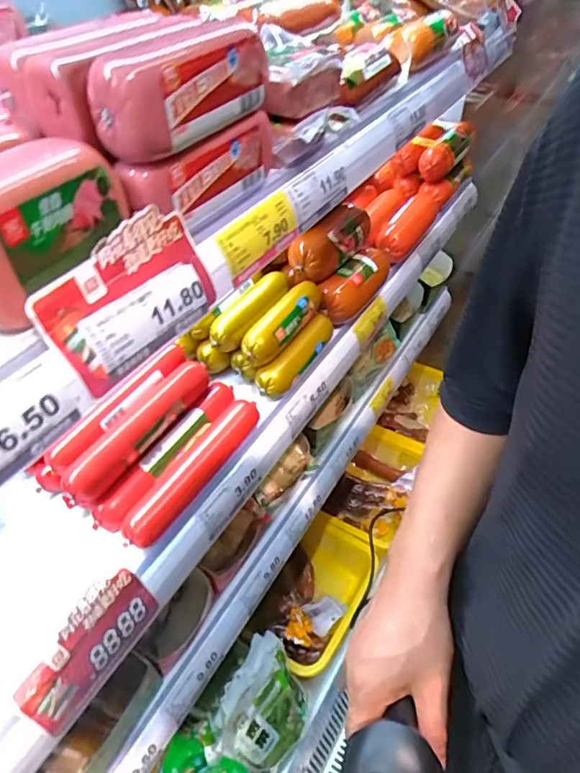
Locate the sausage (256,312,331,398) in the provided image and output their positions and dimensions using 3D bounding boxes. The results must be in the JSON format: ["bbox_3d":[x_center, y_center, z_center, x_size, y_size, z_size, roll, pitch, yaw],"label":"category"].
[{"bbox_3d":[0.012,-0.042,0.597,0.030,0.032,0.144,27,52,25],"label":"sausage"}]

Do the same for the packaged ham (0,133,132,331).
[{"bbox_3d":[-0.139,-0.088,0.274,0.053,0.063,0.101,30,54,27],"label":"packaged ham"}]

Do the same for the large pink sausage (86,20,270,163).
[{"bbox_3d":[-0.061,-0.187,0.312,0.037,0.050,0.135,23,51,21],"label":"large pink sausage"}]

